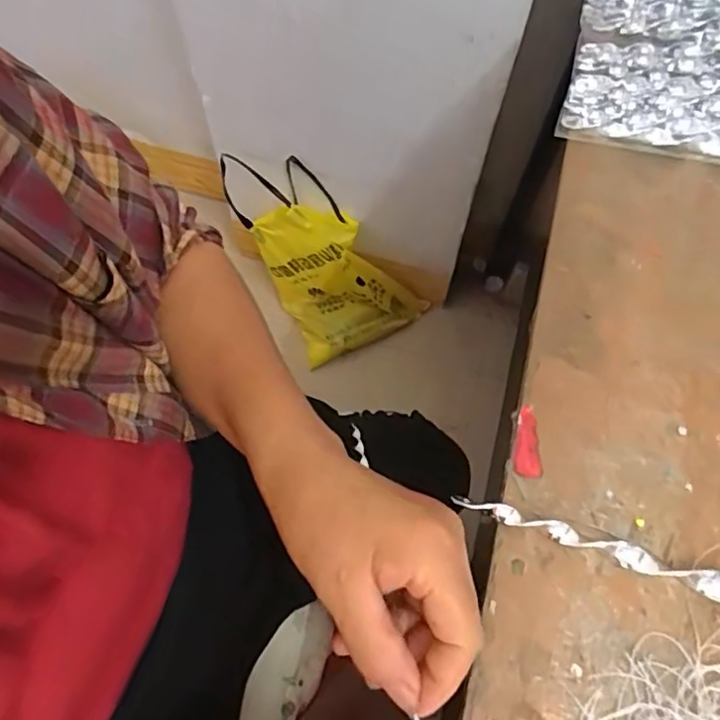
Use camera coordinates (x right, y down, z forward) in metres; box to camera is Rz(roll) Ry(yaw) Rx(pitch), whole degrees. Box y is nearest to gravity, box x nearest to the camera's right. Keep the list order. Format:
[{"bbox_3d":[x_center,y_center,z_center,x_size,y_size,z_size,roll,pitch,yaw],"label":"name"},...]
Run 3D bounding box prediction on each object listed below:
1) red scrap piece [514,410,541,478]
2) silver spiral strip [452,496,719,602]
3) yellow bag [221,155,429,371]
[{"bbox_3d":[0.112,0.055,0.393,0.017,0.004,0.047,9,66,1],"label":"red scrap piece"},{"bbox_3d":[0.192,0.129,0.351,0.277,0.019,0.017,18,66,5],"label":"silver spiral strip"},{"bbox_3d":[-0.081,-0.168,1.084,0.148,0.460,0.193,6,59,41],"label":"yellow bag"}]

